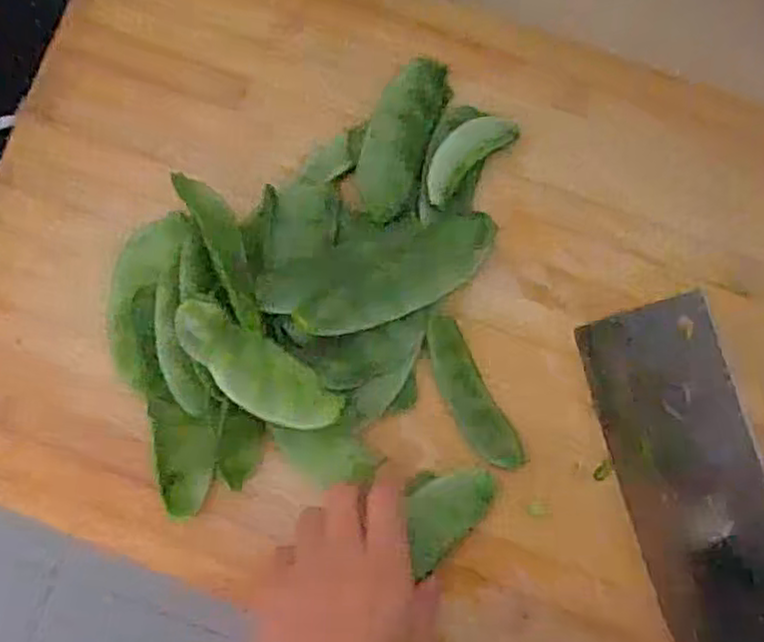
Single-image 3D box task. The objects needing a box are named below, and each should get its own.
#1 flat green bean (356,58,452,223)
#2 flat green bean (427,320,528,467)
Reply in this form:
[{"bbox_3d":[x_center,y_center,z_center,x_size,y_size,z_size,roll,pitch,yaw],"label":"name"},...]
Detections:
[{"bbox_3d":[0.011,-0.102,0.411,0.035,0.019,0.095,18,86,5],"label":"flat green bean"},{"bbox_3d":[0.049,0.041,0.405,0.025,0.008,0.090,-29,84,0],"label":"flat green bean"}]

